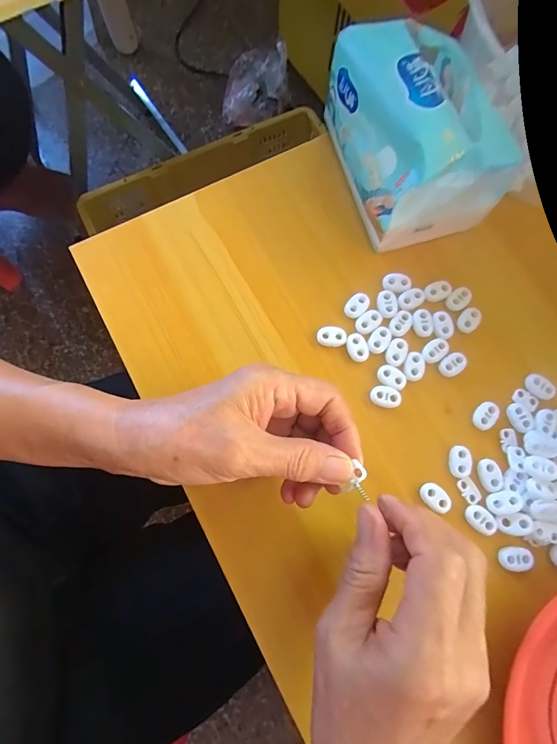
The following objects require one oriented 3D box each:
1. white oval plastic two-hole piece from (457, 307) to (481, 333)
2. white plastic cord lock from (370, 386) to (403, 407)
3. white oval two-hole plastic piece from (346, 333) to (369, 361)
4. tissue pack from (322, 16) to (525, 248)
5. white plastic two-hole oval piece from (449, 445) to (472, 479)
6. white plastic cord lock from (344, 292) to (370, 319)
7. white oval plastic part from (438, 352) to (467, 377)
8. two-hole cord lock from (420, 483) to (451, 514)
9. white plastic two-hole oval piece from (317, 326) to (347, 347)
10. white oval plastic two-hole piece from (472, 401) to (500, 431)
[{"bbox_3d":[0.152,-0.041,0.286,0.015,0.005,0.021,35,78,6],"label":"white oval plastic two-hole piece"},{"bbox_3d":[0.081,0.019,0.272,0.023,0.006,0.015,11,77,1],"label":"white plastic cord lock"},{"bbox_3d":[0.061,-0.019,0.278,0.016,0.004,0.022,-21,78,-6],"label":"white oval two-hole plastic piece"},{"bbox_3d":[0.104,-0.183,0.271,0.100,0.091,0.142,-19,78,-6],"label":"tissue pack"},{"bbox_3d":[0.132,0.065,0.261,0.014,0.005,0.023,9,77,1],"label":"white plastic two-hole oval piece"},{"bbox_3d":[0.062,-0.053,0.284,0.014,0.004,0.023,40,79,7],"label":"white plastic cord lock"},{"bbox_3d":[0.134,-0.006,0.277,0.021,0.006,0.015,-42,81,-10],"label":"white oval plastic part"},{"bbox_3d":[0.111,0.089,0.255,0.017,0.005,0.022,-43,82,-10],"label":"two-hole cord lock"},{"bbox_3d":[0.041,-0.027,0.281,0.022,0.005,0.015,1,77,-1],"label":"white plastic two-hole oval piece"},{"bbox_3d":[0.155,0.033,0.269,0.015,0.006,0.021,39,79,7],"label":"white oval plastic two-hole piece"}]

